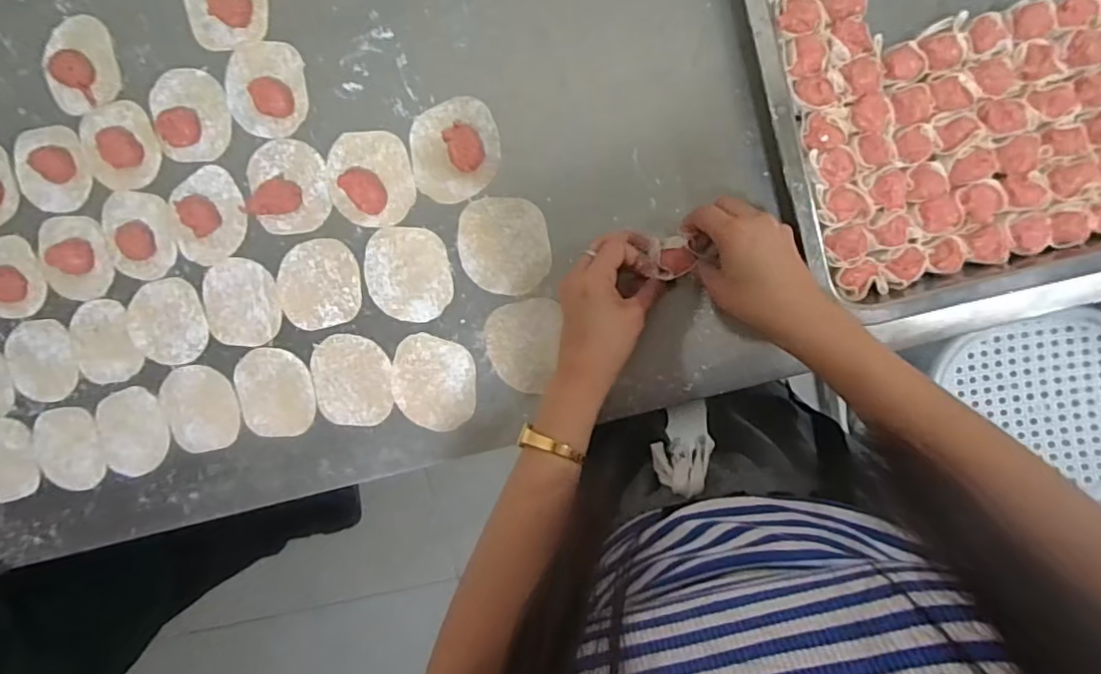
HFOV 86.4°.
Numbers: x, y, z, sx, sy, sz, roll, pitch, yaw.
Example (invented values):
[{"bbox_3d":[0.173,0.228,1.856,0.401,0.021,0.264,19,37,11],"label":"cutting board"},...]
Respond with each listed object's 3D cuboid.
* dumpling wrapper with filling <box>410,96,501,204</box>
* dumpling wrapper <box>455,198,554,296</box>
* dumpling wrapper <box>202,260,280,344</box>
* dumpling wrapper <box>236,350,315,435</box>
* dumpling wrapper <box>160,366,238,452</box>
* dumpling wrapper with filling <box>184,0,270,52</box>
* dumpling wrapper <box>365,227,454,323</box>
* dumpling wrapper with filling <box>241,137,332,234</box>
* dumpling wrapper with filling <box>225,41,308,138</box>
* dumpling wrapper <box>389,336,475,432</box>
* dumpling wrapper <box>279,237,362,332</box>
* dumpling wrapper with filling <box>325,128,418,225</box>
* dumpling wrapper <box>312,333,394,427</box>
[{"bbox_3d":[-0.086,-0.163,0.504,0.078,0.024,0.085,1,96,7],"label":"dumpling wrapper with filling"},{"bbox_3d":[-0.041,-0.080,0.516,0.079,0.004,0.083,-4,96,8],"label":"dumpling wrapper"},{"bbox_3d":[-0.298,-0.033,0.565,0.080,0.004,0.082,-4,96,8],"label":"dumpling wrapper"},{"bbox_3d":[-0.267,0.054,0.568,0.079,0.004,0.085,-5,96,8],"label":"dumpling wrapper"},{"bbox_3d":[-0.344,0.070,0.580,0.079,0.005,0.084,-14,94,9],"label":"dumpling wrapper"},{"bbox_3d":[-0.299,-0.306,0.530,0.081,0.016,0.079,0,96,8],"label":"dumpling wrapper with filling"},{"bbox_3d":[-0.130,-0.057,0.534,0.079,0.004,0.083,1,96,7],"label":"dumpling wrapper"},{"bbox_3d":[-0.245,-0.139,0.536,0.079,0.024,0.084,-2,96,8],"label":"dumpling wrapper with filling"},{"bbox_3d":[-0.262,-0.227,0.529,0.079,0.018,0.082,4,97,7],"label":"dumpling wrapper with filling"},{"bbox_3d":[-0.108,0.042,0.539,0.077,0.004,0.085,1,96,7],"label":"dumpling wrapper"},{"bbox_3d":[-0.217,-0.049,0.549,0.081,0.005,0.080,1,96,7],"label":"dumpling wrapper"},{"bbox_3d":[-0.165,-0.143,0.526,0.081,0.016,0.081,1,96,7],"label":"dumpling wrapper with filling"},{"bbox_3d":[-0.187,0.041,0.555,0.079,0.004,0.085,-4,96,8],"label":"dumpling wrapper"}]

